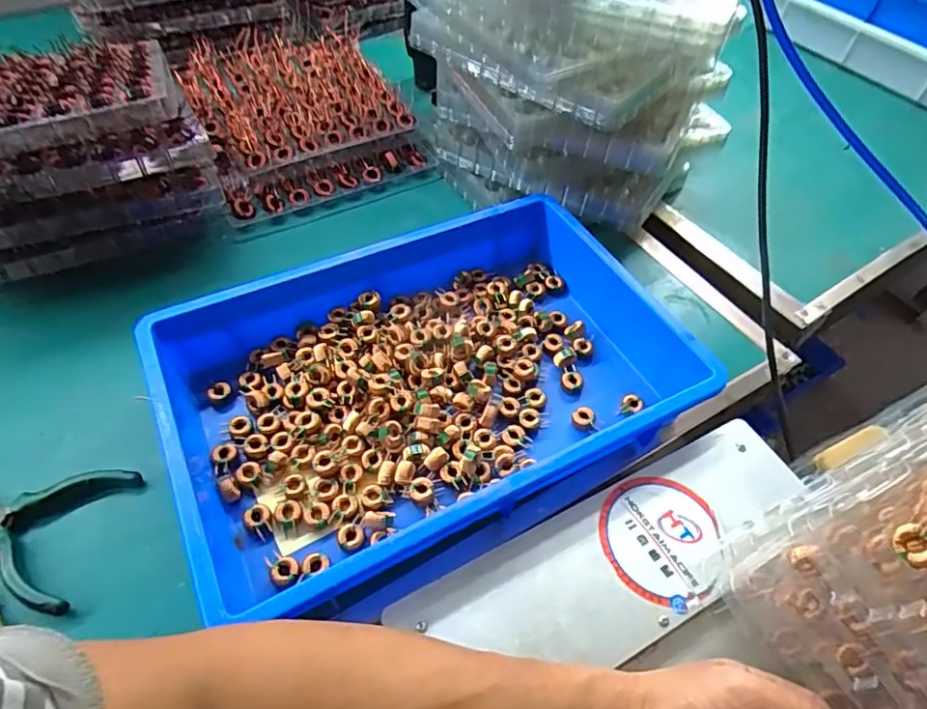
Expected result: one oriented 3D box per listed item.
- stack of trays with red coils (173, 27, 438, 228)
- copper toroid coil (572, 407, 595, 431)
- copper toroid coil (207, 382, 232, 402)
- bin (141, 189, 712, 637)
[{"bbox_3d":[-0.245,-0.352,0.779,0.271,0.064,0.349,-23,58,-20],"label":"stack of trays with red coils"},{"bbox_3d":[0.113,0.060,0.515,0.021,0.012,0.019,35,58,20],"label":"copper toroid coil"},{"bbox_3d":[-0.229,0.034,0.512,0.021,0.006,0.016,-28,60,-23],"label":"copper toroid coil"},{"bbox_3d":[-0.030,0.019,0.503,0.431,0.080,0.286,-22,58,-19],"label":"bin"}]

